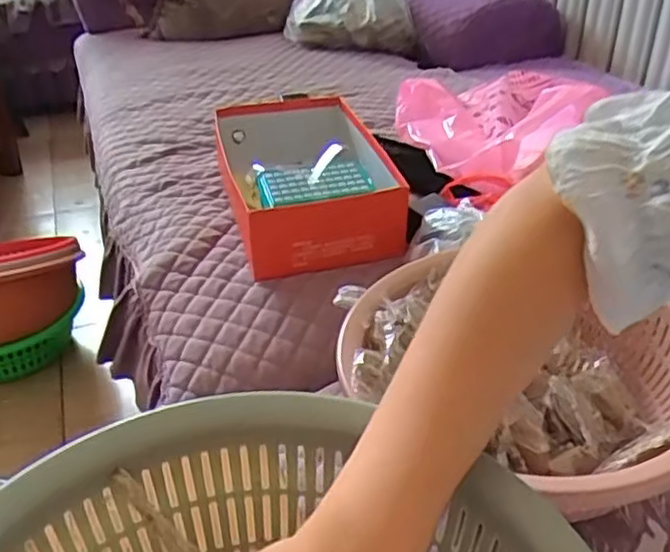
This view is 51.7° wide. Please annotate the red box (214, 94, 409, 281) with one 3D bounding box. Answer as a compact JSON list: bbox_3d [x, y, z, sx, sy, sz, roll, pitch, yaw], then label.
[{"bbox_3d":[-0.040,-0.135,0.929,0.196,0.116,0.318,-8,33,-11],"label":"red box"}]

